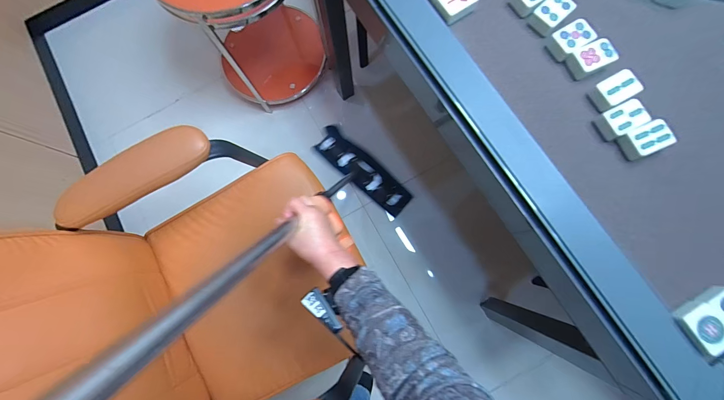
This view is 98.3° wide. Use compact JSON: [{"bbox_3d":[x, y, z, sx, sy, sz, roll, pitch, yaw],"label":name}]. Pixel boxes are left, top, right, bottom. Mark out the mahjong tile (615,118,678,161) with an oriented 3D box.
[{"bbox_3d":[0.414,-0.088,0.455,0.059,0.021,0.042,-25,83,-2],"label":"mahjong tile"}]

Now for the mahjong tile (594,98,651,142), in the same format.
[{"bbox_3d":[0.386,-0.119,0.466,0.058,0.030,0.041,-27,83,-2],"label":"mahjong tile"}]

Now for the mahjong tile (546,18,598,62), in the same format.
[{"bbox_3d":[0.326,-0.251,0.487,0.058,0.025,0.042,-31,83,-3],"label":"mahjong tile"}]

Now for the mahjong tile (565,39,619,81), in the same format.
[{"bbox_3d":[0.353,-0.216,0.483,0.058,0.029,0.042,-25,83,-2],"label":"mahjong tile"}]

